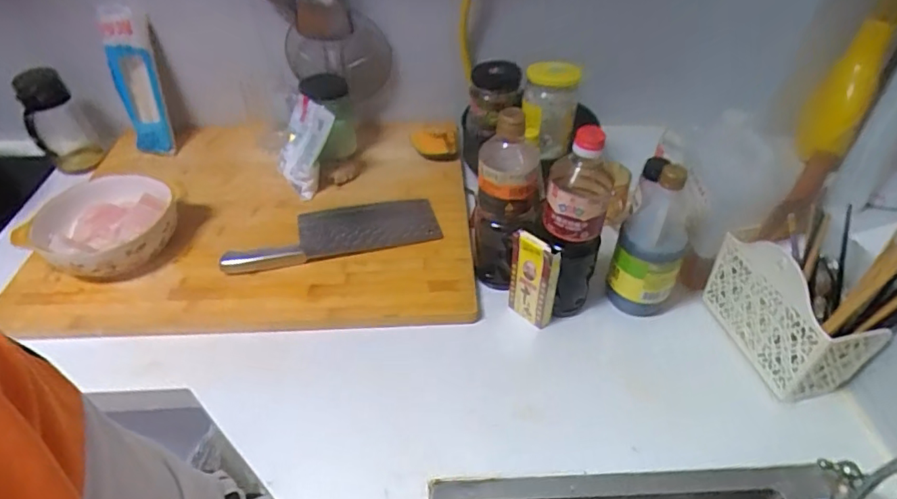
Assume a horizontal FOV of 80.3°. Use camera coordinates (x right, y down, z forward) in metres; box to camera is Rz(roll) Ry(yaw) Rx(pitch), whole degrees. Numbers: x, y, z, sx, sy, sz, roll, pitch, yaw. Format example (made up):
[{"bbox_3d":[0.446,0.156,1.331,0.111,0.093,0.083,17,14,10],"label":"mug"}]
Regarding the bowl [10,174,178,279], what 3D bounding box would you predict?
[{"bbox_3d":[-0.525,-0.034,0.815,0.229,0.066,0.191,27,50,27],"label":"bowl"}]

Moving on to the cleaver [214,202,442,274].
[{"bbox_3d":[-0.180,-0.031,0.831,0.321,0.028,0.121,-12,44,-11],"label":"cleaver"}]

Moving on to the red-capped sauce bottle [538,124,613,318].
[{"bbox_3d":[0.154,-0.023,0.671,0.078,0.263,0.090,10,44,11],"label":"red-capped sauce bottle"}]

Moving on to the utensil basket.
[{"bbox_3d":[0.416,0.073,0.651,0.086,0.150,0.178,-9,44,-9],"label":"utensil basket"}]

